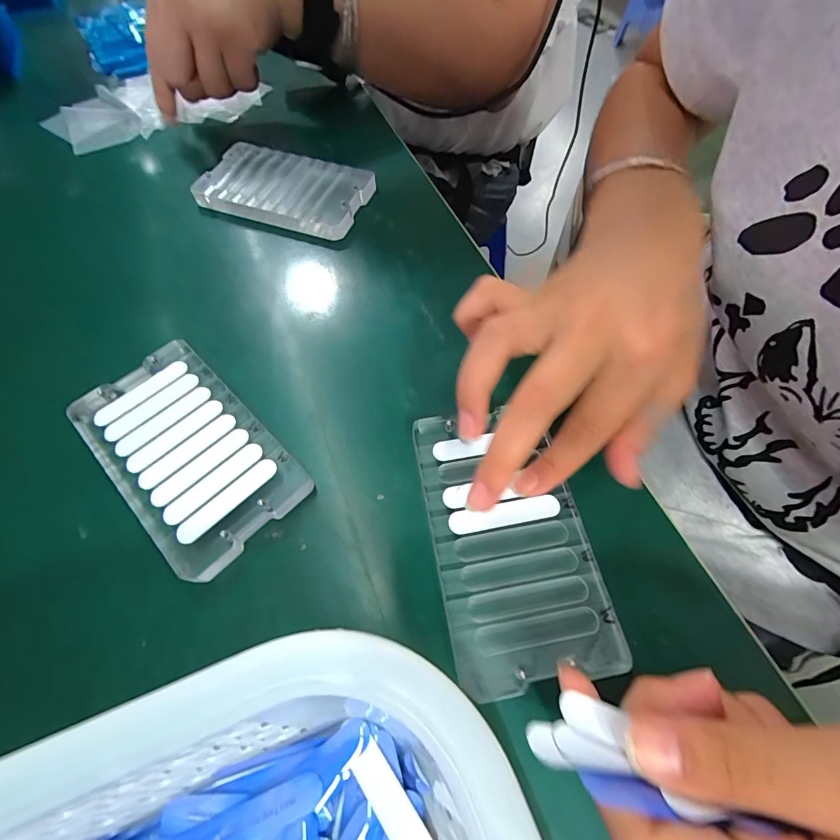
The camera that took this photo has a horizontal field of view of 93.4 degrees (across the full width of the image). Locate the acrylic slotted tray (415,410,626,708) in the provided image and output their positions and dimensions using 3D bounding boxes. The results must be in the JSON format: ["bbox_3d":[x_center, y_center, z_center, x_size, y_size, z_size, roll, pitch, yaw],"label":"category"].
[{"bbox_3d":[0.040,0.050,0.180,0.067,0.008,0.119,-9,59,-6],"label":"acrylic slotted tray"}]

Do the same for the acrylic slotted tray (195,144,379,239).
[{"bbox_3d":[-0.101,-0.174,0.300,0.120,0.021,0.062,16,64,9],"label":"acrylic slotted tray"}]

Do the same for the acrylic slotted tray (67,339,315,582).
[{"bbox_3d":[-0.119,0.014,0.203,0.123,0.015,0.068,41,70,20],"label":"acrylic slotted tray"}]

